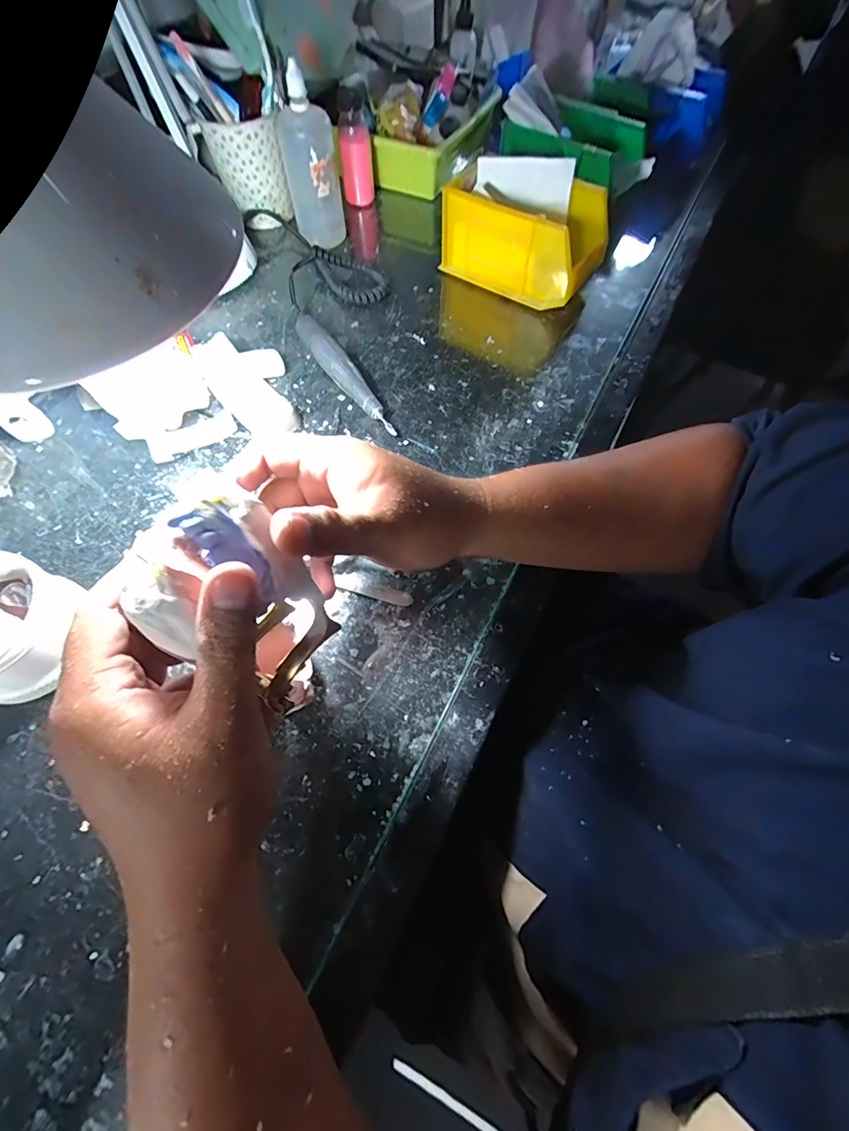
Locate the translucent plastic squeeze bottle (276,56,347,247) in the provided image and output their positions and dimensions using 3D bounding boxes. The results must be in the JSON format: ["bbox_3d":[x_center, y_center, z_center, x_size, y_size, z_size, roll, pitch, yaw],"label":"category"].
[{"bbox_3d":[-0.133,-0.470,0.524,0.062,0.147,0.055,-13,65,-7],"label":"translucent plastic squeeze bottle"}]

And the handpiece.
[{"bbox_3d":[-0.082,-0.194,0.452,0.027,0.032,0.169,-31,68,-15],"label":"handpiece"}]

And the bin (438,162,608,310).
[{"bbox_3d":[0.118,-0.383,0.515,0.174,0.092,0.105,30,67,14],"label":"bin"}]

